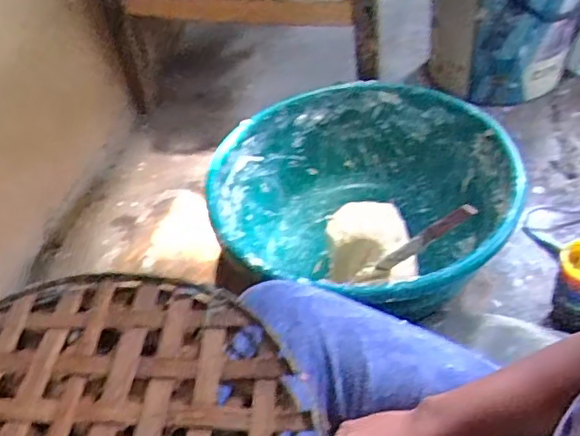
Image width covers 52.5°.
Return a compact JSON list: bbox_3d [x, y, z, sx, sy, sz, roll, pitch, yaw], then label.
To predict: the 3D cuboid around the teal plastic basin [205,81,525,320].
[{"bbox_3d":[0.104,-0.006,0.890,0.415,0.194,0.401,-4,46,4],"label":"teal plastic basin"}]

